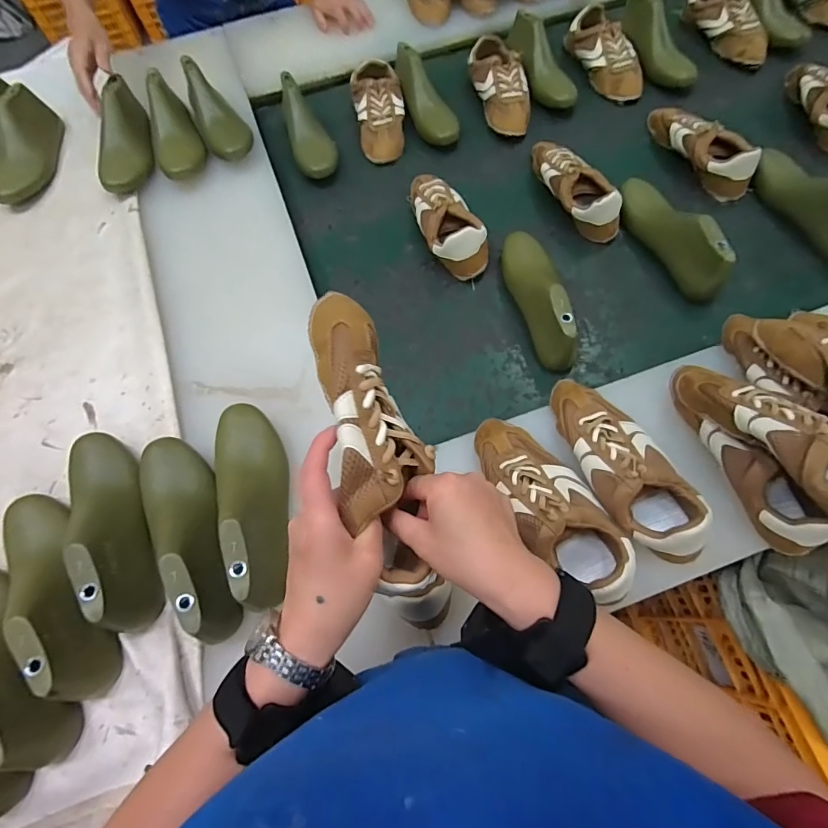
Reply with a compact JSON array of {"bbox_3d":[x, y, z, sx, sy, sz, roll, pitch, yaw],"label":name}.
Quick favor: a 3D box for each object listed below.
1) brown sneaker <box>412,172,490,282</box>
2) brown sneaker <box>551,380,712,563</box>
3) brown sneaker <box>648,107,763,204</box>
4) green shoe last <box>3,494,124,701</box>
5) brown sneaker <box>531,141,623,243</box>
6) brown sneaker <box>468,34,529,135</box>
[{"bbox_3d":[0.052,-0.321,0.737,0.094,0.069,0.214,-19,67,-5],"label":"brown sneaker"},{"bbox_3d":[0.233,0.051,0.508,0.093,0.071,0.231,-24,68,-6],"label":"brown sneaker"},{"bbox_3d":[0.492,-0.473,0.784,0.069,0.068,0.233,-24,68,-6],"label":"brown sneaker"},{"bbox_3d":[-0.385,0.177,0.481,0.078,0.094,0.242,-37,70,-12],"label":"green shoe last"},{"bbox_3d":[0.262,-0.387,0.754,0.075,0.071,0.227,-23,68,-6],"label":"brown sneaker"},{"bbox_3d":[0.173,-0.641,0.878,0.094,0.071,0.223,-11,67,-1],"label":"brown sneaker"}]

